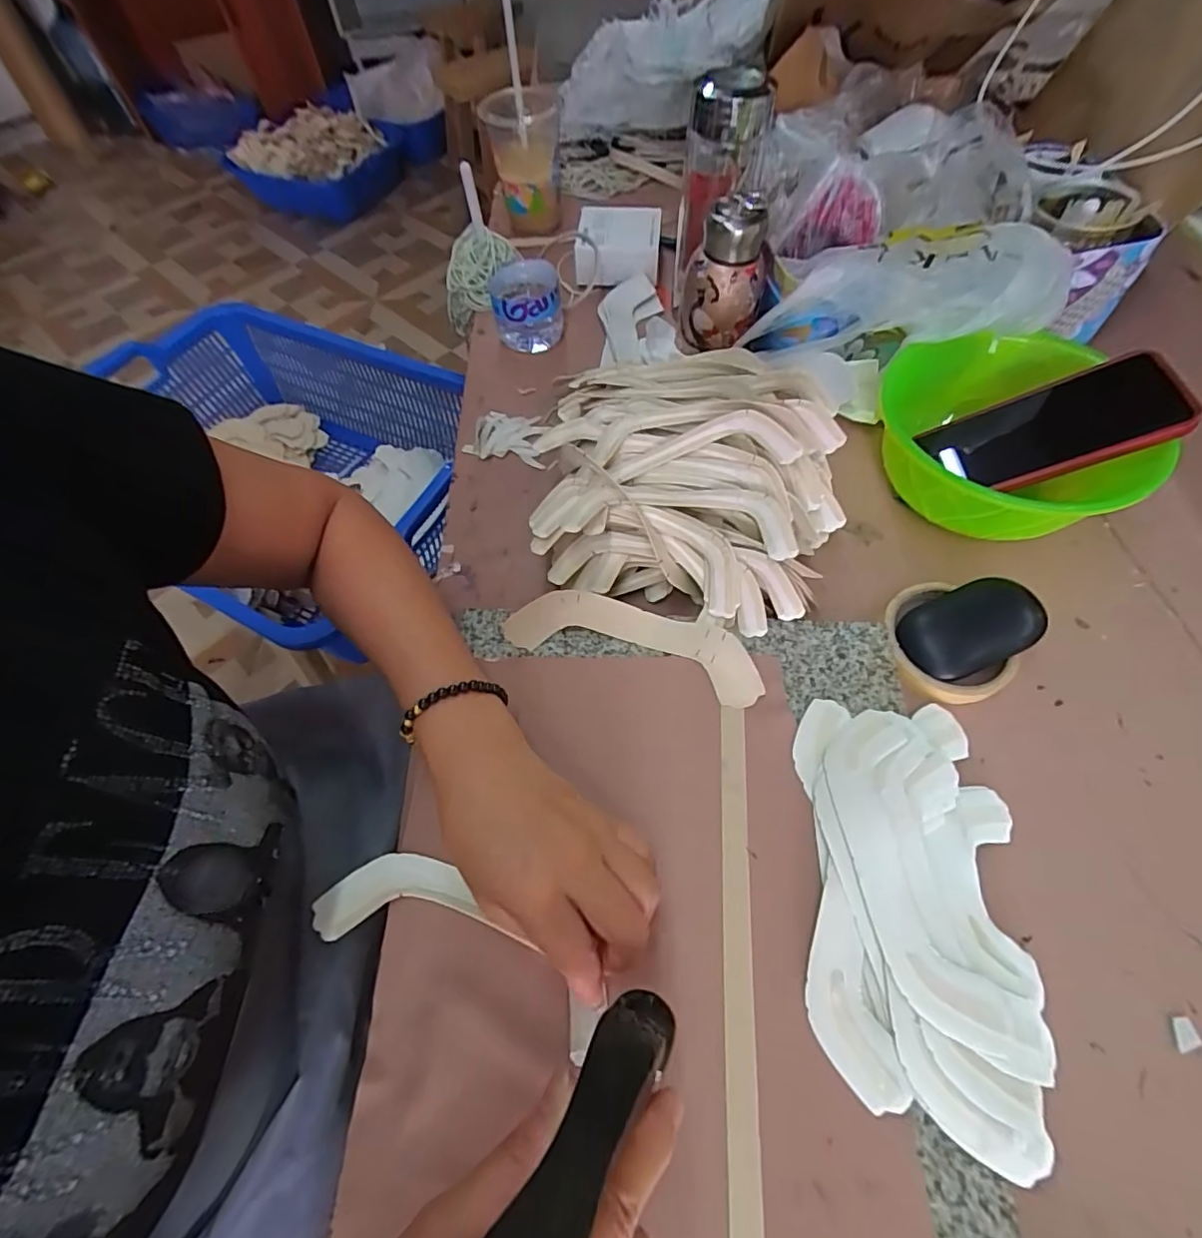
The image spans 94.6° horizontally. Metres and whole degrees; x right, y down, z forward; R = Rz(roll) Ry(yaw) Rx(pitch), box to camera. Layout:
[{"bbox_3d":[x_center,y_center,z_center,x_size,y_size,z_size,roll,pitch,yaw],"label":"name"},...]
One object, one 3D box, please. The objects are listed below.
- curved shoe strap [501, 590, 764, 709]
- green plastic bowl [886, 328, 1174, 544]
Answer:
[{"bbox_3d":[0.022,0.010,0.370,0.169,0.027,0.050,15,61,11],"label":"curved shoe strap"},{"bbox_3d":[0.307,-0.128,0.432,0.159,0.089,0.168,-1,59,2],"label":"green plastic bowl"}]

